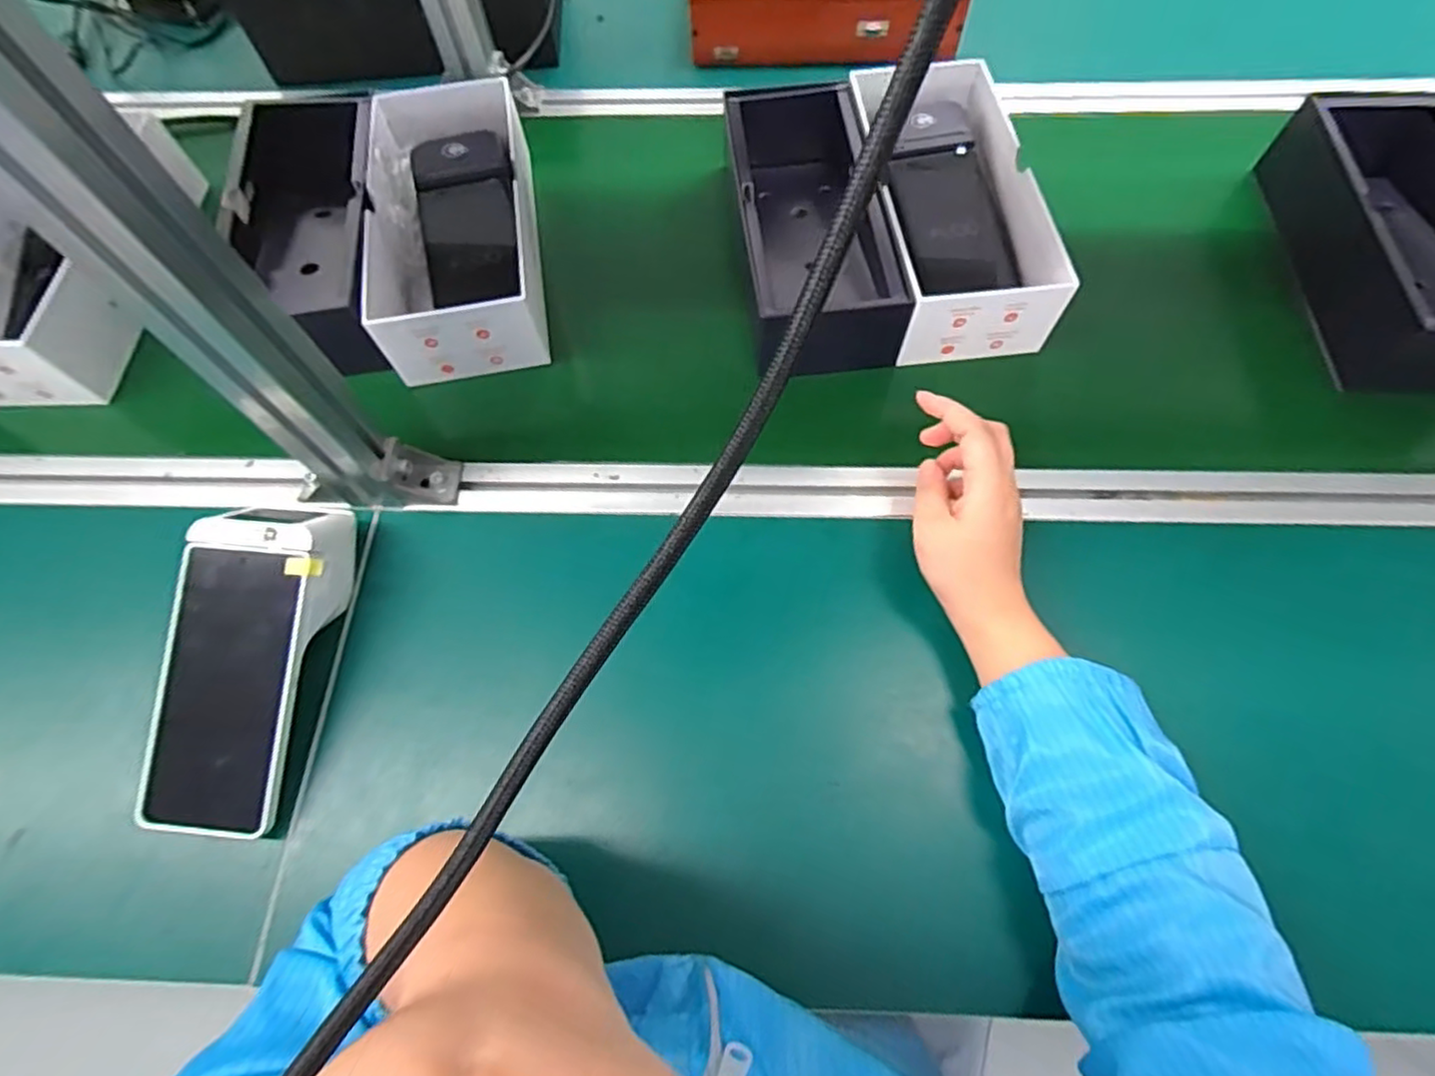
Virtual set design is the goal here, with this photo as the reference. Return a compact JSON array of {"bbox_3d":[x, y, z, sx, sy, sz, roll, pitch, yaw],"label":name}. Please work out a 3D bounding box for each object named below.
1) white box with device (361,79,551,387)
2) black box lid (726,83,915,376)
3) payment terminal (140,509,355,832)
[{"bbox_3d":[-0.222,-0.280,0.576,0.123,0.073,0.303,-11,66,-4],"label":"white box with device"},{"bbox_3d":[0.074,-0.264,0.567,0.114,0.074,0.250,-7,65,-2],"label":"black box lid"},{"bbox_3d":[-0.297,0.068,0.418,0.084,0.053,0.207,5,66,3],"label":"payment terminal"}]

